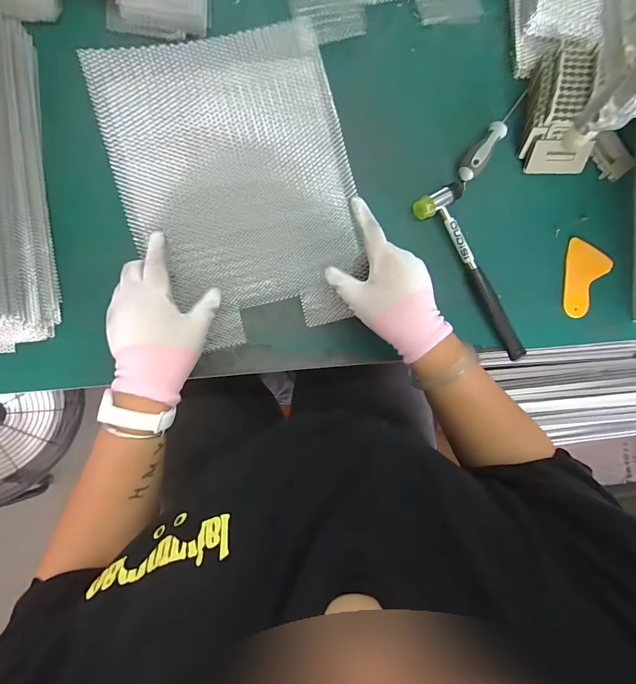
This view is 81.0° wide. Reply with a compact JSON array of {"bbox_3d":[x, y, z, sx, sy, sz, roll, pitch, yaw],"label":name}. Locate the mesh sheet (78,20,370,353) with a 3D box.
[{"bbox_3d":[-0.086,-0.171,0.427,0.242,0.056,0.324,-16,91,-8],"label":"mesh sheet"}]

